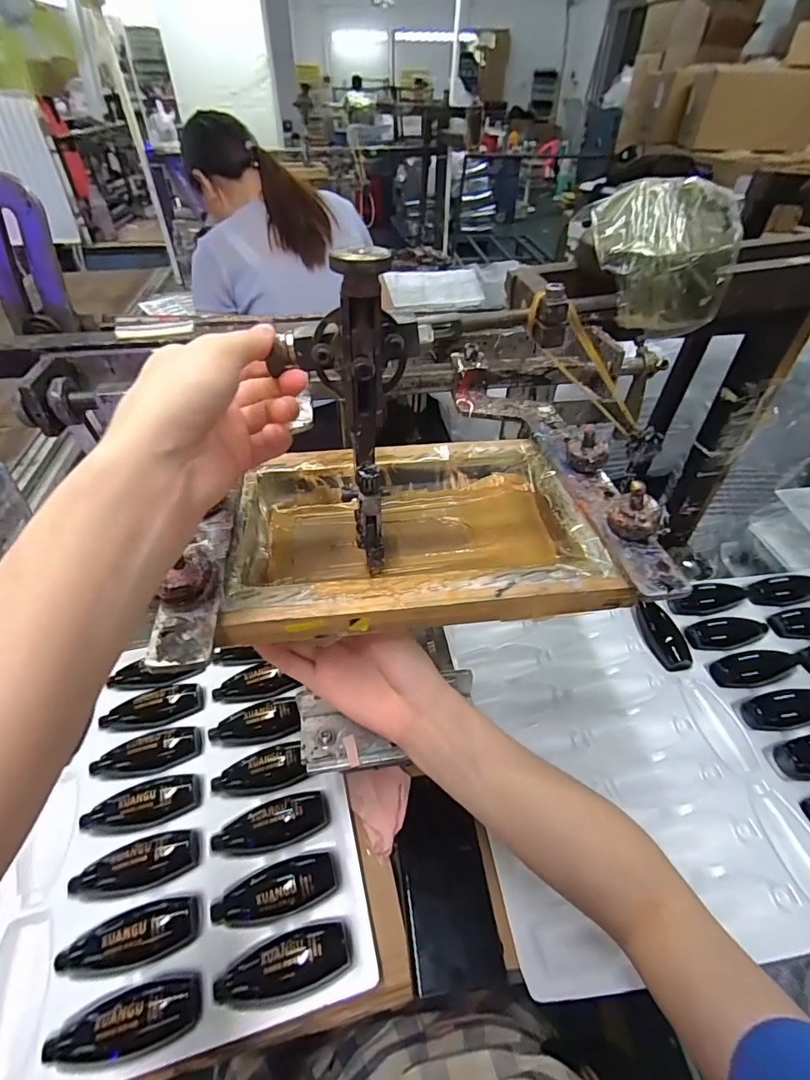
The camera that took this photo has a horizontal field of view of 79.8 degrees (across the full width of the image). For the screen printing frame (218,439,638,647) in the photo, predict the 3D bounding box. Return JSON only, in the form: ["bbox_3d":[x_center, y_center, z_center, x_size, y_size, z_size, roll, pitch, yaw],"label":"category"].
[{"bbox_3d":[0.004,-0.008,0.333,0.227,0.026,0.162,-6,44,-7],"label":"screen printing frame"}]

